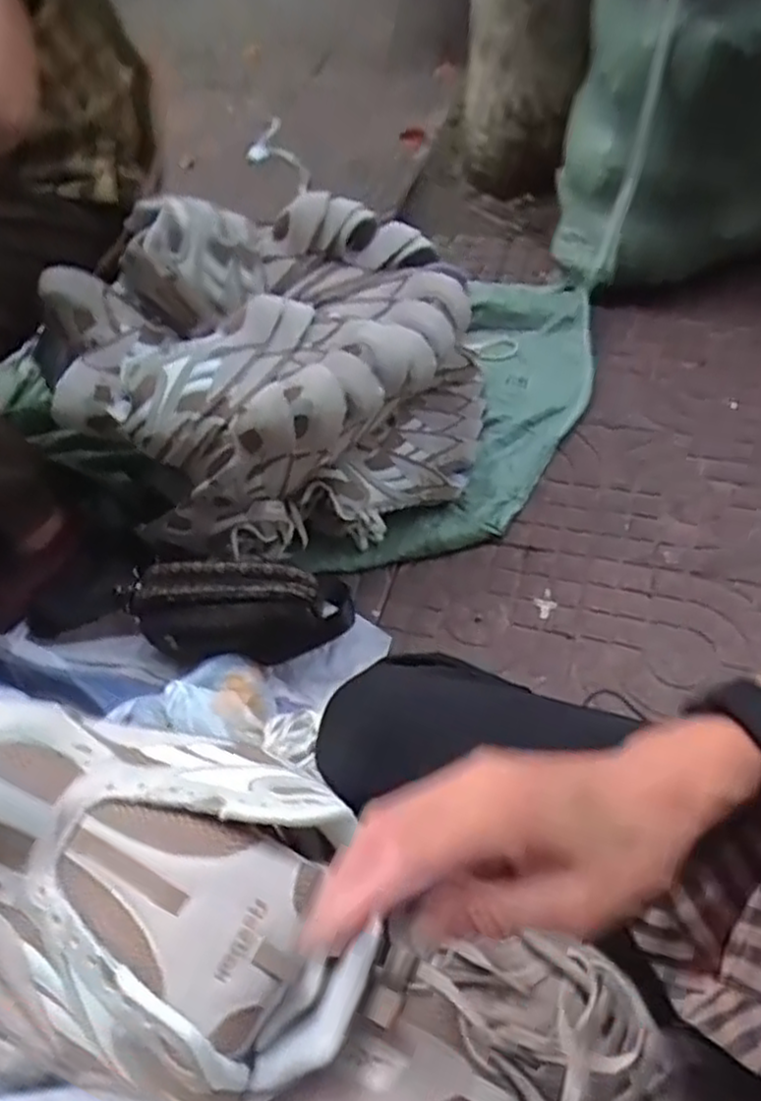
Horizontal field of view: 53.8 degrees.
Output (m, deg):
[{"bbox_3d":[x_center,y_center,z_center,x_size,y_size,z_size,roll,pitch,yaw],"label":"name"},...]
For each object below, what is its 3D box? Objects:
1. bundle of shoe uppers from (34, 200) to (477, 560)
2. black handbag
[{"bbox_3d":[-0.134,-0.215,0.994,0.483,0.355,0.355,10,54,14],"label":"bundle of shoe uppers"},{"bbox_3d":[-0.172,0.080,0.924,0.271,0.131,0.071,-3,52,5],"label":"black handbag"}]

